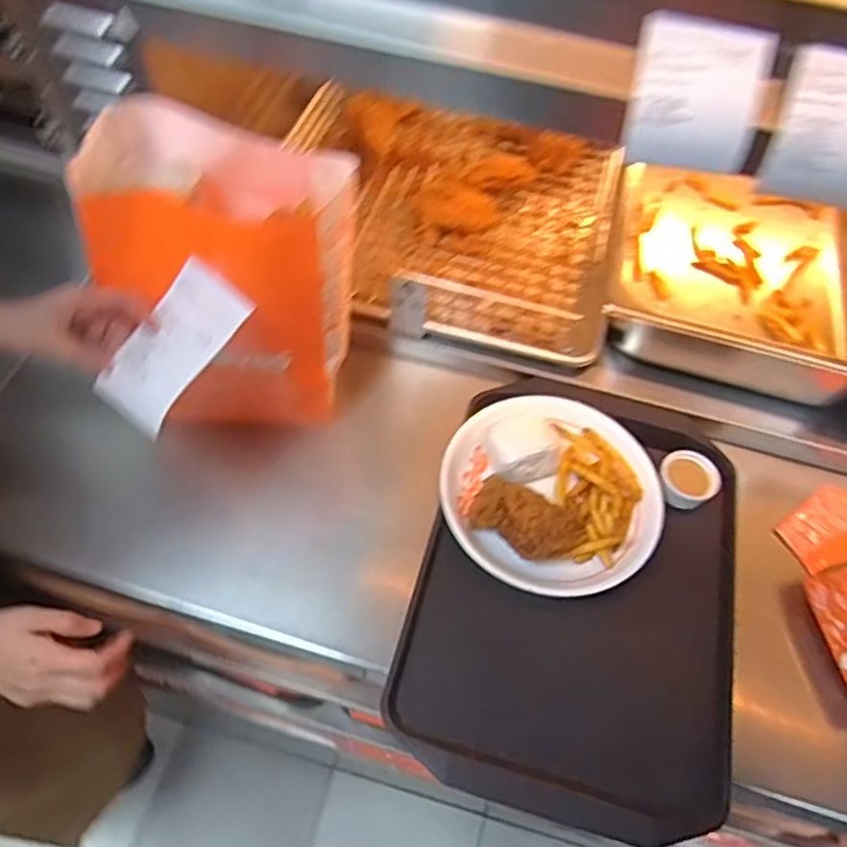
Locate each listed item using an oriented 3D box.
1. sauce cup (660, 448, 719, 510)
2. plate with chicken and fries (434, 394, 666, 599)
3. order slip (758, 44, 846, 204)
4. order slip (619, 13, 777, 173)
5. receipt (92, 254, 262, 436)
[{"bbox_3d":[0.277,0.060,0.733,0.059,0.029,0.059,2,58,-3],"label":"sauce cup"},{"bbox_3d":[0.131,0.063,0.699,0.218,0.055,0.209,2,58,-3],"label":"plate with chicken and fries"},{"bbox_3d":[0.279,-0.196,0.460,0.085,0.087,0.012,13,25,2],"label":"order slip"},{"bbox_3d":[0.183,-0.222,0.467,0.084,0.088,0.008,11,23,7],"label":"order slip"},{"bbox_3d":[-0.208,-0.064,0.575,0.073,0.009,0.139,40,91,18],"label":"receipt"}]

